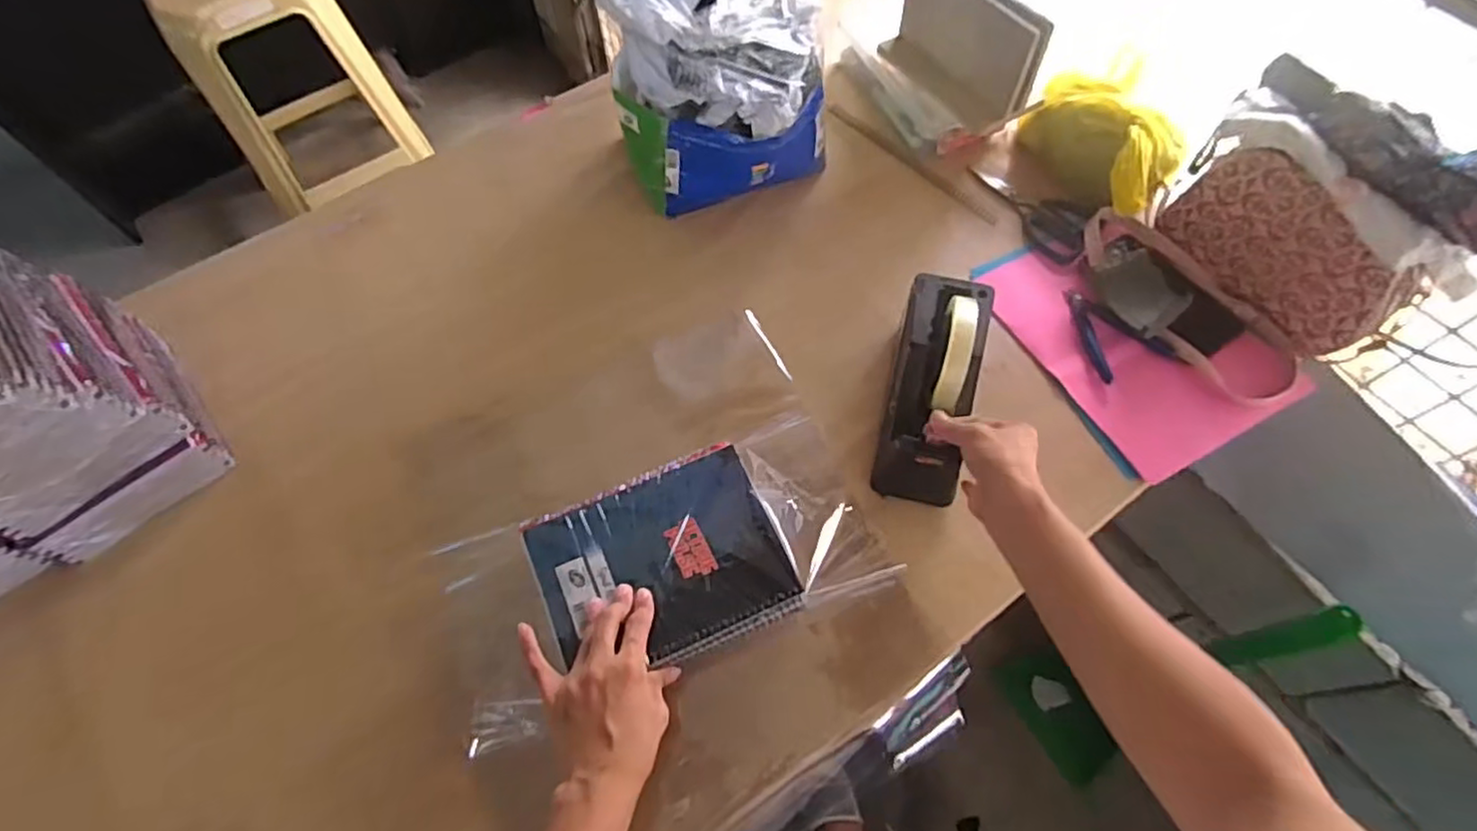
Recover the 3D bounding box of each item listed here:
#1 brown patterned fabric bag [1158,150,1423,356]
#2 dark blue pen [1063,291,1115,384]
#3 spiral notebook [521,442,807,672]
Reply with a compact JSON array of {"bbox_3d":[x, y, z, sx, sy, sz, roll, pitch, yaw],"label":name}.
[{"bbox_3d":[0.555,-0.171,0.697,0.040,0.132,0.224,-38,69,-16],"label":"brown patterned fabric bag"},{"bbox_3d":[0.366,-0.085,0.713,0.016,0.010,0.116,-4,63,-1],"label":"dark blue pen"},{"bbox_3d":[-0.065,0.125,0.581,0.199,0.019,0.154,-22,65,-10],"label":"spiral notebook"}]

